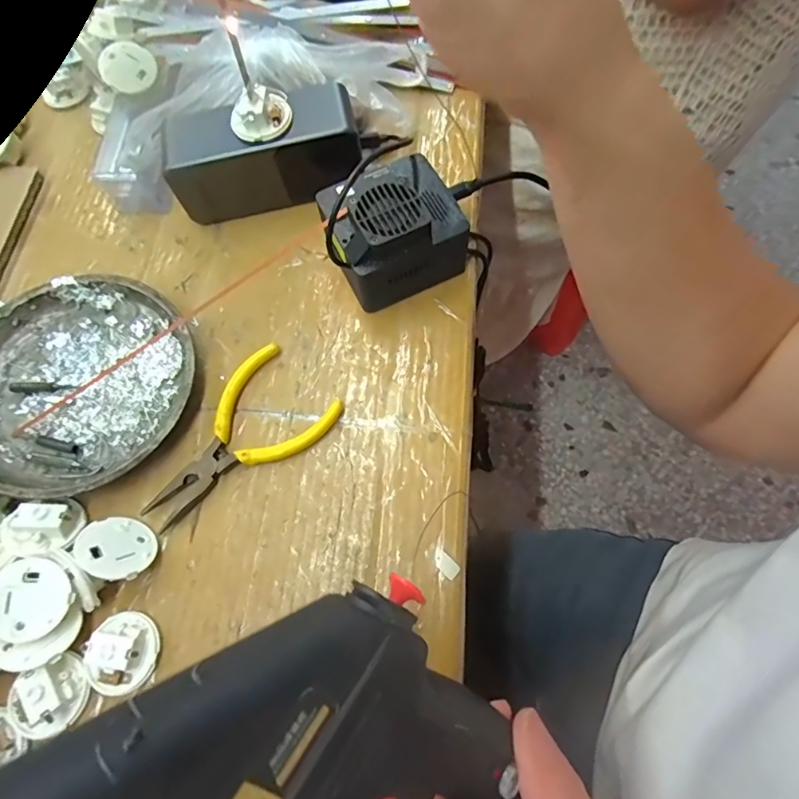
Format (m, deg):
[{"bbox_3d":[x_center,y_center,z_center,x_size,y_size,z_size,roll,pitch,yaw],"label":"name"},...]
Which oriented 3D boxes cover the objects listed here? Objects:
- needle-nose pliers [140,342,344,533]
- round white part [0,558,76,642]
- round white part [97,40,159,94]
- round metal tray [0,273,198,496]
[{"bbox_3d":[-0.098,0.027,0.298,0.069,0.008,0.120,38,75,16],"label":"needle-nose pliers"},{"bbox_3d":[-0.189,0.101,0.252,0.037,0.011,0.037,-1,68,2],"label":"round white part"},{"bbox_3d":[-0.198,-0.243,0.364,0.038,0.006,0.038,1,87,-12],"label":"round white part"},{"bbox_3d":[-0.200,-0.012,0.308,0.140,0.020,0.137,-1,68,2],"label":"round metal tray"}]

